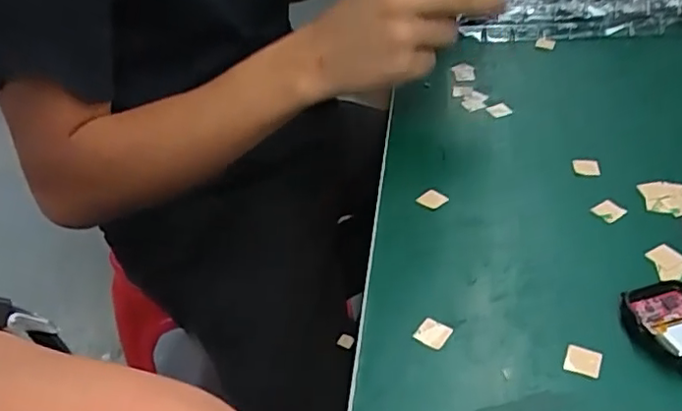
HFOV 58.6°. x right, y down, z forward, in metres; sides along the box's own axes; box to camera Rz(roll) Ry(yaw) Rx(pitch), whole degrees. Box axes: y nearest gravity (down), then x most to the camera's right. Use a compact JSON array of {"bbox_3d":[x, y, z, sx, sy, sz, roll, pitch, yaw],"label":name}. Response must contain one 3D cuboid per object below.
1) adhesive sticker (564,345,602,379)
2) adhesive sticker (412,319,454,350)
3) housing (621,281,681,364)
[{"bbox_3d":[0.115,0.073,0.288,0.015,0.004,0.014,13,45,22],"label":"adhesive sticker"},{"bbox_3d":[0.047,0.064,0.308,0.015,0.004,0.016,24,50,32],"label":"adhesive sticker"},{"bbox_3d":[0.162,0.058,0.294,0.037,0.011,0.044,-9,41,-2],"label":"housing"}]

